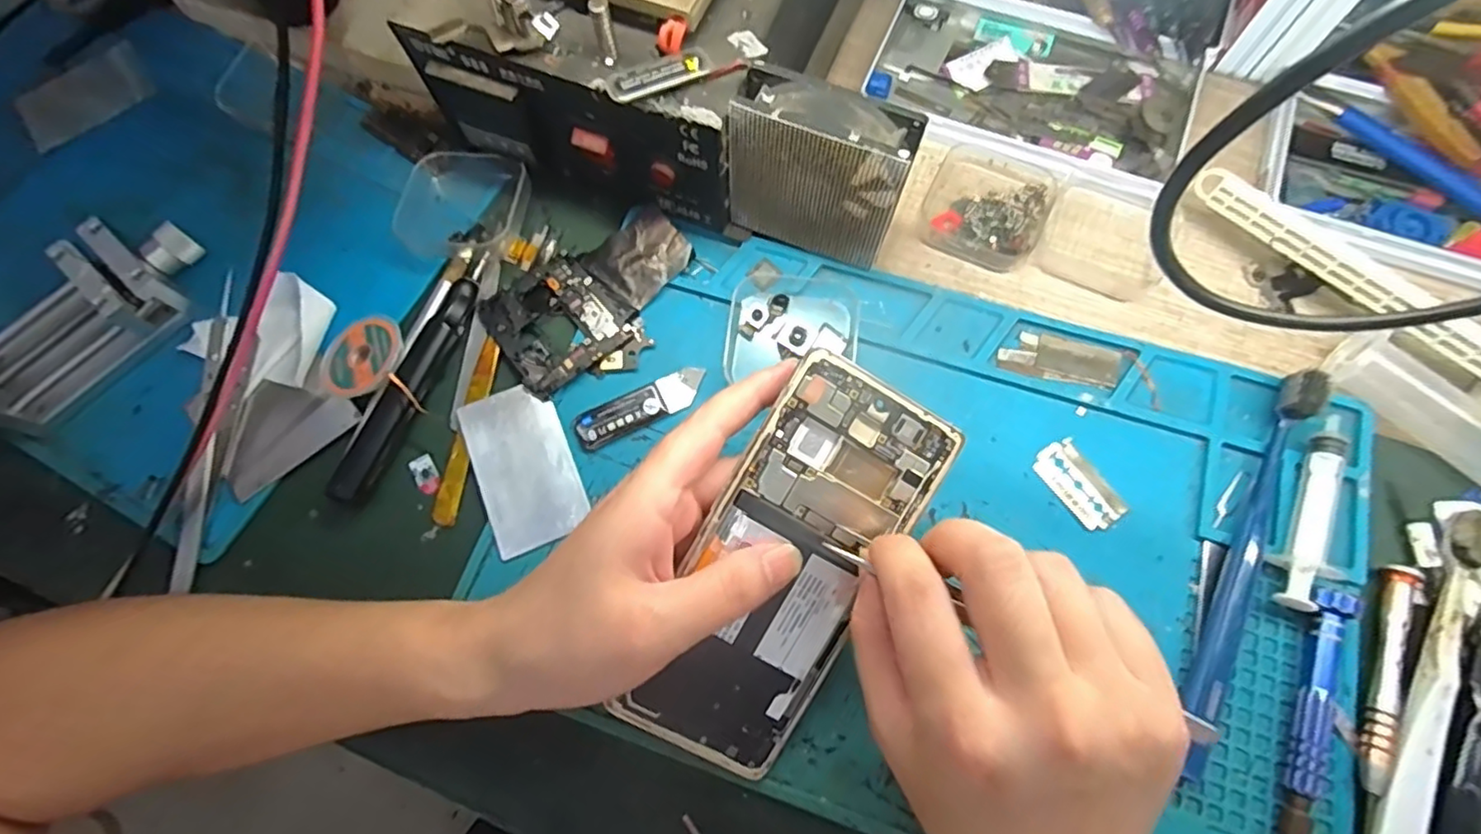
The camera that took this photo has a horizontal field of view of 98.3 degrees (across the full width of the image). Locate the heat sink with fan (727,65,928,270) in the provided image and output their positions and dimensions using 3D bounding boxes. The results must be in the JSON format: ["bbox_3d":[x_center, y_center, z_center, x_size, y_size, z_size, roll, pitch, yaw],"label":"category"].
[{"bbox_3d":[0.036,-0.114,0.304,0.079,0.084,0.030,19,73,8],"label":"heat sink with fan"}]

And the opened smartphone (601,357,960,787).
[{"bbox_3d":[0.018,0.060,0.253,0.073,0.006,0.161,30,91,-9],"label":"opened smartphone"}]

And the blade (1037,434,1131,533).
[{"bbox_3d":[0.158,0.031,0.298,0.024,0.004,0.043,-32,74,-8],"label":"blade"}]

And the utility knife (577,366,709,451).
[{"bbox_3d":[-0.049,-0.005,0.316,0.067,0.004,0.020,-26,73,-6],"label":"utility knife"}]

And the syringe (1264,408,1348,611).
[{"bbox_3d":[0.254,0.043,0.282,0.024,0.013,0.090,29,75,11],"label":"syringe"}]

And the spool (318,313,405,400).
[{"bbox_3d":[-0.189,-0.030,0.319,0.046,0.006,0.045,-7,68,16],"label":"spool"}]

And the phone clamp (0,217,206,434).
[{"bbox_3d":[-0.343,-0.045,0.326,0.056,0.033,0.139,41,78,14],"label":"phone clamp"}]

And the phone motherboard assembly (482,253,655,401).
[{"bbox_3d":[-0.091,-0.048,0.330,0.065,0.004,0.075,-35,74,-9],"label":"phone motherboard assembly"}]

